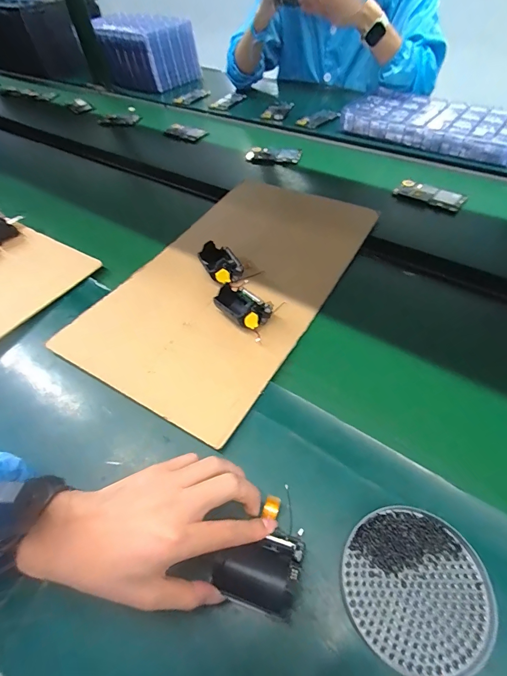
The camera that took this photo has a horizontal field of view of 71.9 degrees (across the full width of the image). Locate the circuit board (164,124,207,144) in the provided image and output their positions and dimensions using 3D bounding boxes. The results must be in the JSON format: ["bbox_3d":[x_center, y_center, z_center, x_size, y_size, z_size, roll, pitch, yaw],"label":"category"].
[{"bbox_3d":[-0.185,-0.558,0.952,0.148,0.018,0.052,31,61,26],"label":"circuit board"}]

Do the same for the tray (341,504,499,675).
[{"bbox_3d":[0.134,0.206,0.291,0.112,0.015,0.112,-3,52,3],"label":"tray"}]

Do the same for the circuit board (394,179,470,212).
[{"bbox_3d":[0.340,-0.277,0.671,0.122,0.008,0.061,29,60,25],"label":"circuit board"}]

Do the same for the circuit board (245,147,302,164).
[{"bbox_3d":[0.044,-0.427,0.822,0.129,0.027,0.059,12,54,14],"label":"circuit board"}]

